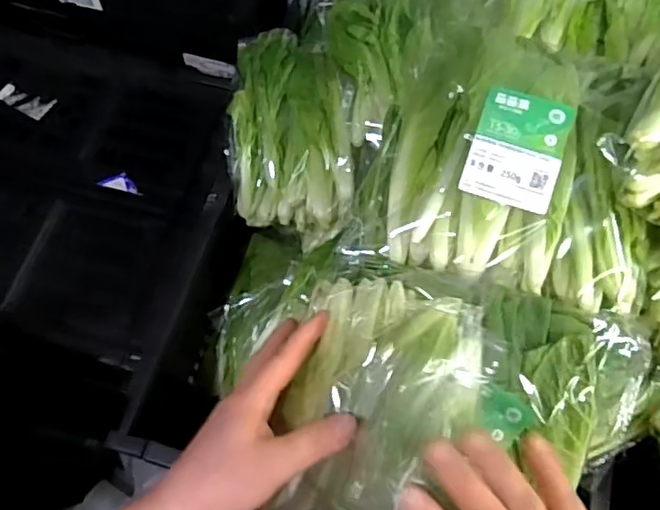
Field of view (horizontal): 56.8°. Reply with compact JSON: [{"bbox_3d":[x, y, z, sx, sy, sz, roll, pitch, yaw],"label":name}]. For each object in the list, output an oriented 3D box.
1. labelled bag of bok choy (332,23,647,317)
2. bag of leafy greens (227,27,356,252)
[{"bbox_3d":[0.139,-0.063,0.434,0.205,0.063,0.186,17,96,4],"label":"labelled bag of bok choy"},{"bbox_3d":[-0.034,-0.122,0.598,0.133,0.085,0.227,1,67,0],"label":"bag of leafy greens"}]

